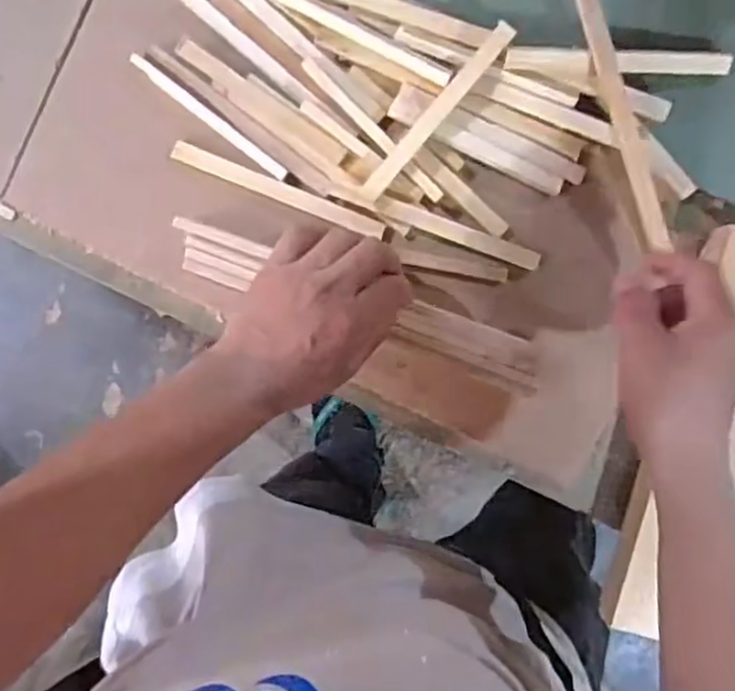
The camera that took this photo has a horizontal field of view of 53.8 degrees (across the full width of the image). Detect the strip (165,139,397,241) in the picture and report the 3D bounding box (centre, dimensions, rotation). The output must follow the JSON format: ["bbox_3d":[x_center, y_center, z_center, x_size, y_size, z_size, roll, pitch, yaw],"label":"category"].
[{"bbox_3d":[-0.064,-0.114,0.535,0.171,0.009,0.017,21,95,-2],"label":"strip"}]

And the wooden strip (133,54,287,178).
[{"bbox_3d":[-0.116,-0.167,0.531,0.137,0.006,0.010,38,95,-3],"label":"wooden strip"}]

